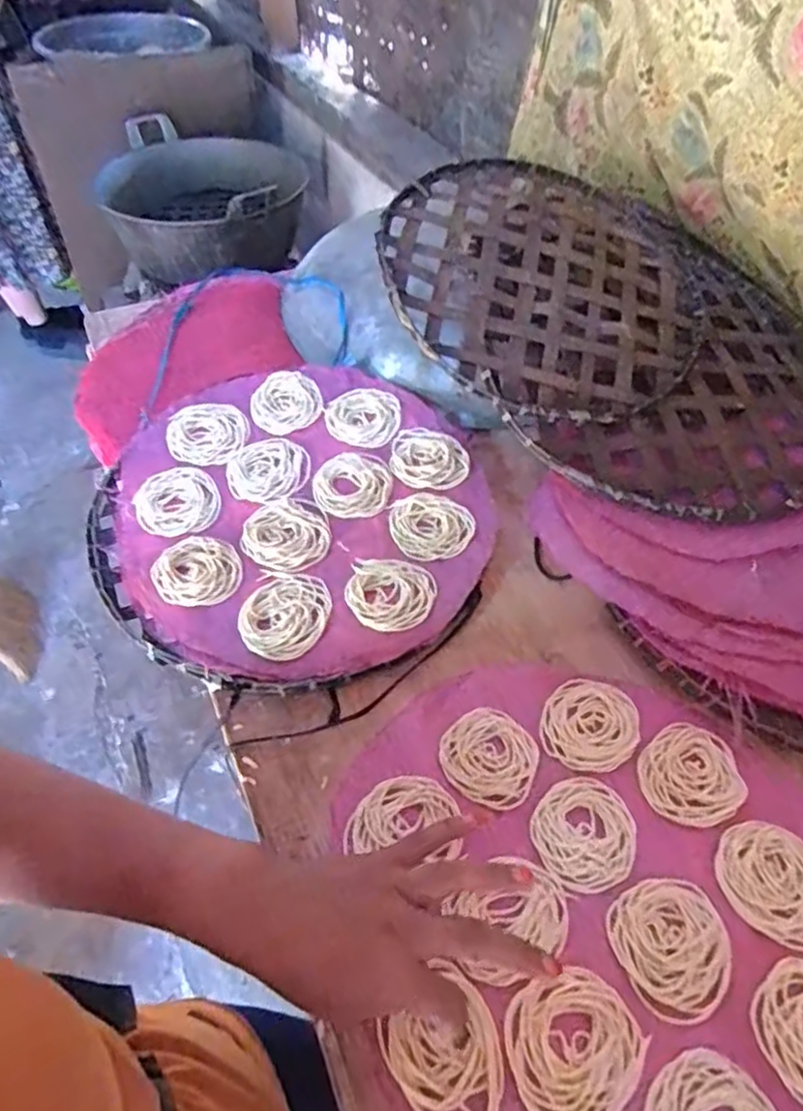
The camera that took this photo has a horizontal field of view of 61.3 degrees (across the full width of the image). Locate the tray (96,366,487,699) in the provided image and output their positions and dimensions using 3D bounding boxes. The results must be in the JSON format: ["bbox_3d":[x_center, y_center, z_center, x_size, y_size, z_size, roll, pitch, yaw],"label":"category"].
[{"bbox_3d":[-0.095,-0.042,0.624,0.342,0.028,0.340,0,54,0],"label":"tray"}]

